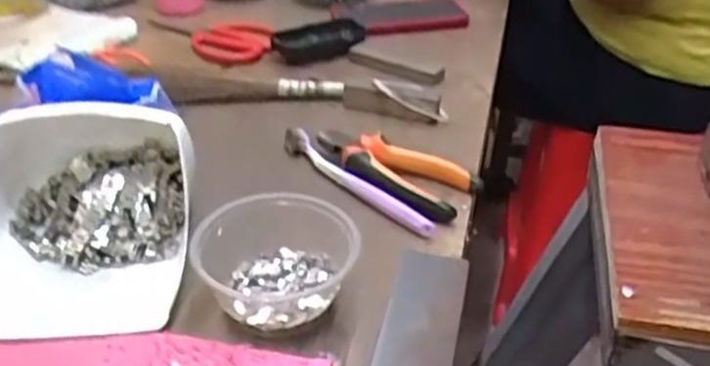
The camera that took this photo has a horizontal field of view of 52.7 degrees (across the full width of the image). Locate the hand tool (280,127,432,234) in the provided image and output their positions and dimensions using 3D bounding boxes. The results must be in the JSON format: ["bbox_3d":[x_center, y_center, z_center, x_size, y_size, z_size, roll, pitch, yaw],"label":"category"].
[{"bbox_3d":[-0.003,-0.002,0.600,0.016,0.018,0.178,-24,41,-32],"label":"hand tool"}]

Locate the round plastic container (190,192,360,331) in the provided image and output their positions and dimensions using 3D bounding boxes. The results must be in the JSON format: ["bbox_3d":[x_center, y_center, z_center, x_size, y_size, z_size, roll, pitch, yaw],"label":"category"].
[{"bbox_3d":[-0.054,0.053,0.482,0.109,0.050,0.089,-1,33,-2],"label":"round plastic container"}]

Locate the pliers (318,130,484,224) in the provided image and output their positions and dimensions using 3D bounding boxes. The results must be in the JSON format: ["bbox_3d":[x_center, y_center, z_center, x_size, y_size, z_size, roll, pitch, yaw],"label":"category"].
[{"bbox_3d":[0.028,-0.008,0.605,0.144,0.025,0.073,18,37,24],"label":"pliers"}]

